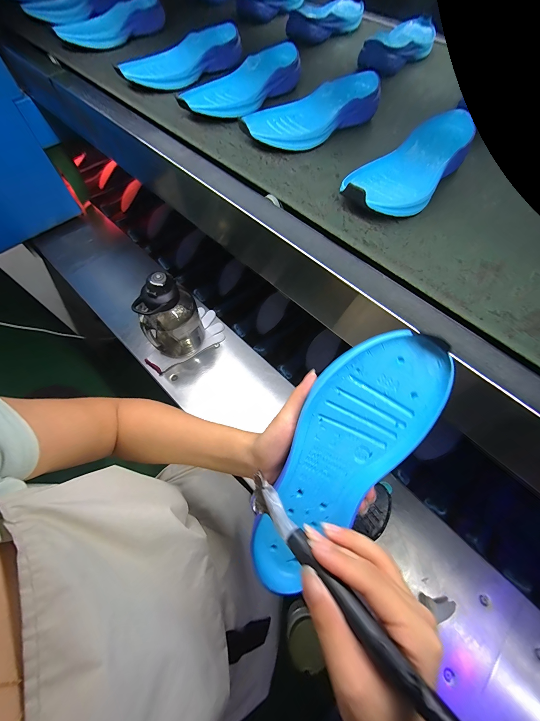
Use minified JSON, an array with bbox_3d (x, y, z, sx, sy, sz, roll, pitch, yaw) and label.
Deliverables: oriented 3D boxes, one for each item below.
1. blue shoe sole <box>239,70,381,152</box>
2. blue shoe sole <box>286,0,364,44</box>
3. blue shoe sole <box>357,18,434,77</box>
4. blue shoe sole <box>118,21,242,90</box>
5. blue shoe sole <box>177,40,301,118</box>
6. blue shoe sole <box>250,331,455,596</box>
[{"bbox_3d":[0.068,-0.400,0.450,0.254,0.043,0.104,-36,71,-15],"label":"blue shoe sole"},{"bbox_3d":[0.144,-0.815,0.657,0.099,0.043,0.250,30,69,12],"label":"blue shoe sole"},{"bbox_3d":[0.290,-0.678,0.592,0.087,0.042,0.243,35,71,14],"label":"blue shoe sole"},{"bbox_3d":[-0.160,-0.570,0.524,0.247,0.046,0.092,-40,72,-16],"label":"blue shoe sole"},{"bbox_3d":[-0.045,-0.483,0.487,0.099,0.043,0.249,42,72,16],"label":"blue shoe sole"},{"bbox_3d":[0.058,0.090,0.248,0.092,0.028,0.255,32,101,13],"label":"blue shoe sole"}]

